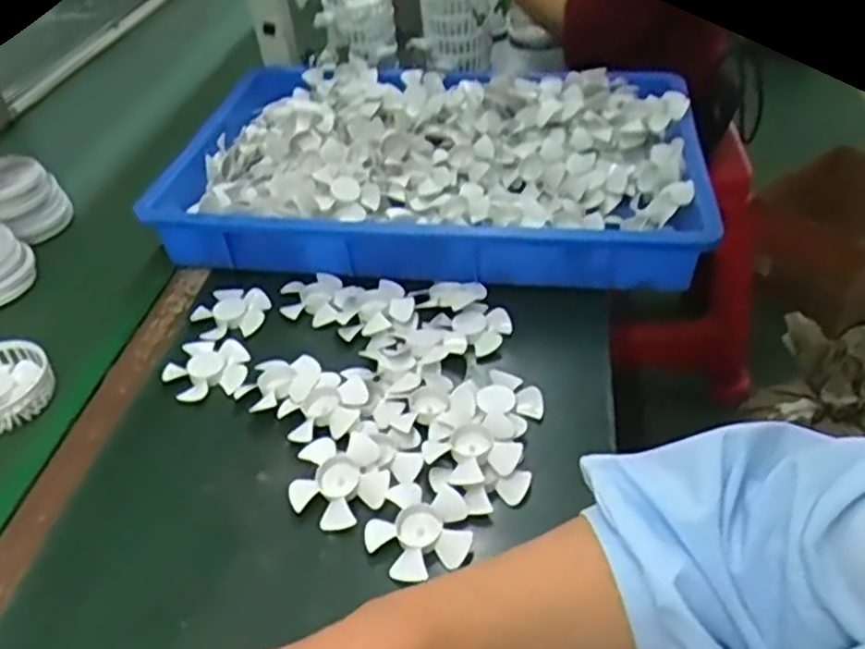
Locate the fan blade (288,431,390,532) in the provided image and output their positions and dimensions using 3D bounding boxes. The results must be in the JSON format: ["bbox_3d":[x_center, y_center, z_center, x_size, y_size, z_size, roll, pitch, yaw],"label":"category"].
[{"bbox_3d":[-0.069,0.112,0.524,0.069,0.019,0.071,-3,41,3],"label":"fan blade"}]

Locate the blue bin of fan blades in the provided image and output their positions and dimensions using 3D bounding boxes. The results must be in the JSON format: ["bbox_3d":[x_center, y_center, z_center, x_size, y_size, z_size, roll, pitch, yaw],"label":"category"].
[{"bbox_3d":[0.007,-0.196,0.831,0.573,0.077,0.421,4,42,11],"label":"blue bin of fan blades"}]

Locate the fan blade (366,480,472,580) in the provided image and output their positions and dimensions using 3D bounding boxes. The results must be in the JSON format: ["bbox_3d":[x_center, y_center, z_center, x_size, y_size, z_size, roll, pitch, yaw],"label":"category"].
[{"bbox_3d":[-0.009,0.139,0.492,0.070,0.015,0.066,-3,41,3],"label":"fan blade"}]

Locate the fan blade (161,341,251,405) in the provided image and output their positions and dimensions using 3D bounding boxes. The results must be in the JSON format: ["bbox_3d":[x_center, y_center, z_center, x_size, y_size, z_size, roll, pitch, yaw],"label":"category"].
[{"bbox_3d":[-0.198,0.039,0.630,0.071,0.009,0.071,-3,41,3],"label":"fan blade"}]

